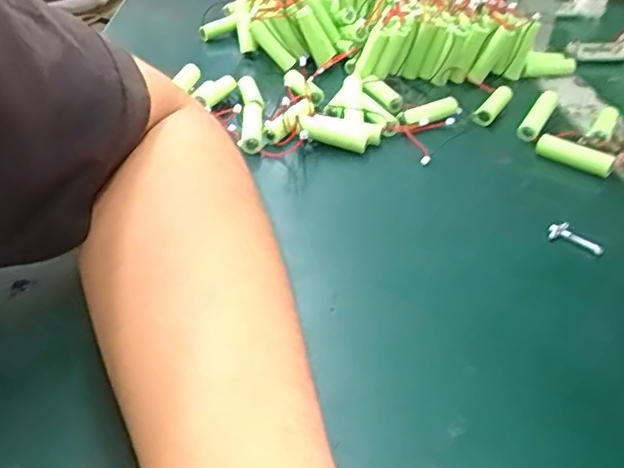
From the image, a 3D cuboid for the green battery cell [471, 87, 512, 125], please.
[{"bbox_3d":[0.144,-0.102,0.489,0.016,0.016,0.063,20,40,25],"label":"green battery cell"}]

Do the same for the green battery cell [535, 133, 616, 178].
[{"bbox_3d":[0.182,-0.055,0.426,0.053,0.014,0.011,29,44,33],"label":"green battery cell"}]

